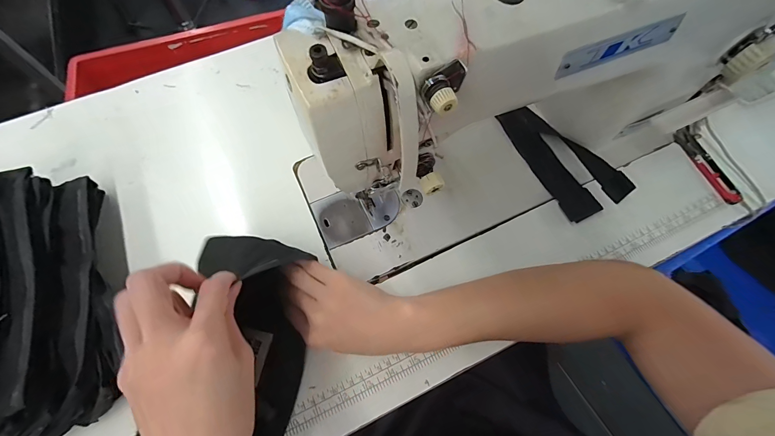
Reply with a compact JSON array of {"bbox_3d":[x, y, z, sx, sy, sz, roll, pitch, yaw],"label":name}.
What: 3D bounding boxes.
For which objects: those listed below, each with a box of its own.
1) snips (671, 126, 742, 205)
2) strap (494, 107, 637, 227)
[{"bbox_3d":[0.386,-0.067,0.407,0.021,0.009,0.109,-10,67,-4],"label":"snips"},{"bbox_3d":[0.204,-0.076,0.400,0.064,0.032,0.156,-23,69,-9],"label":"strap"}]

